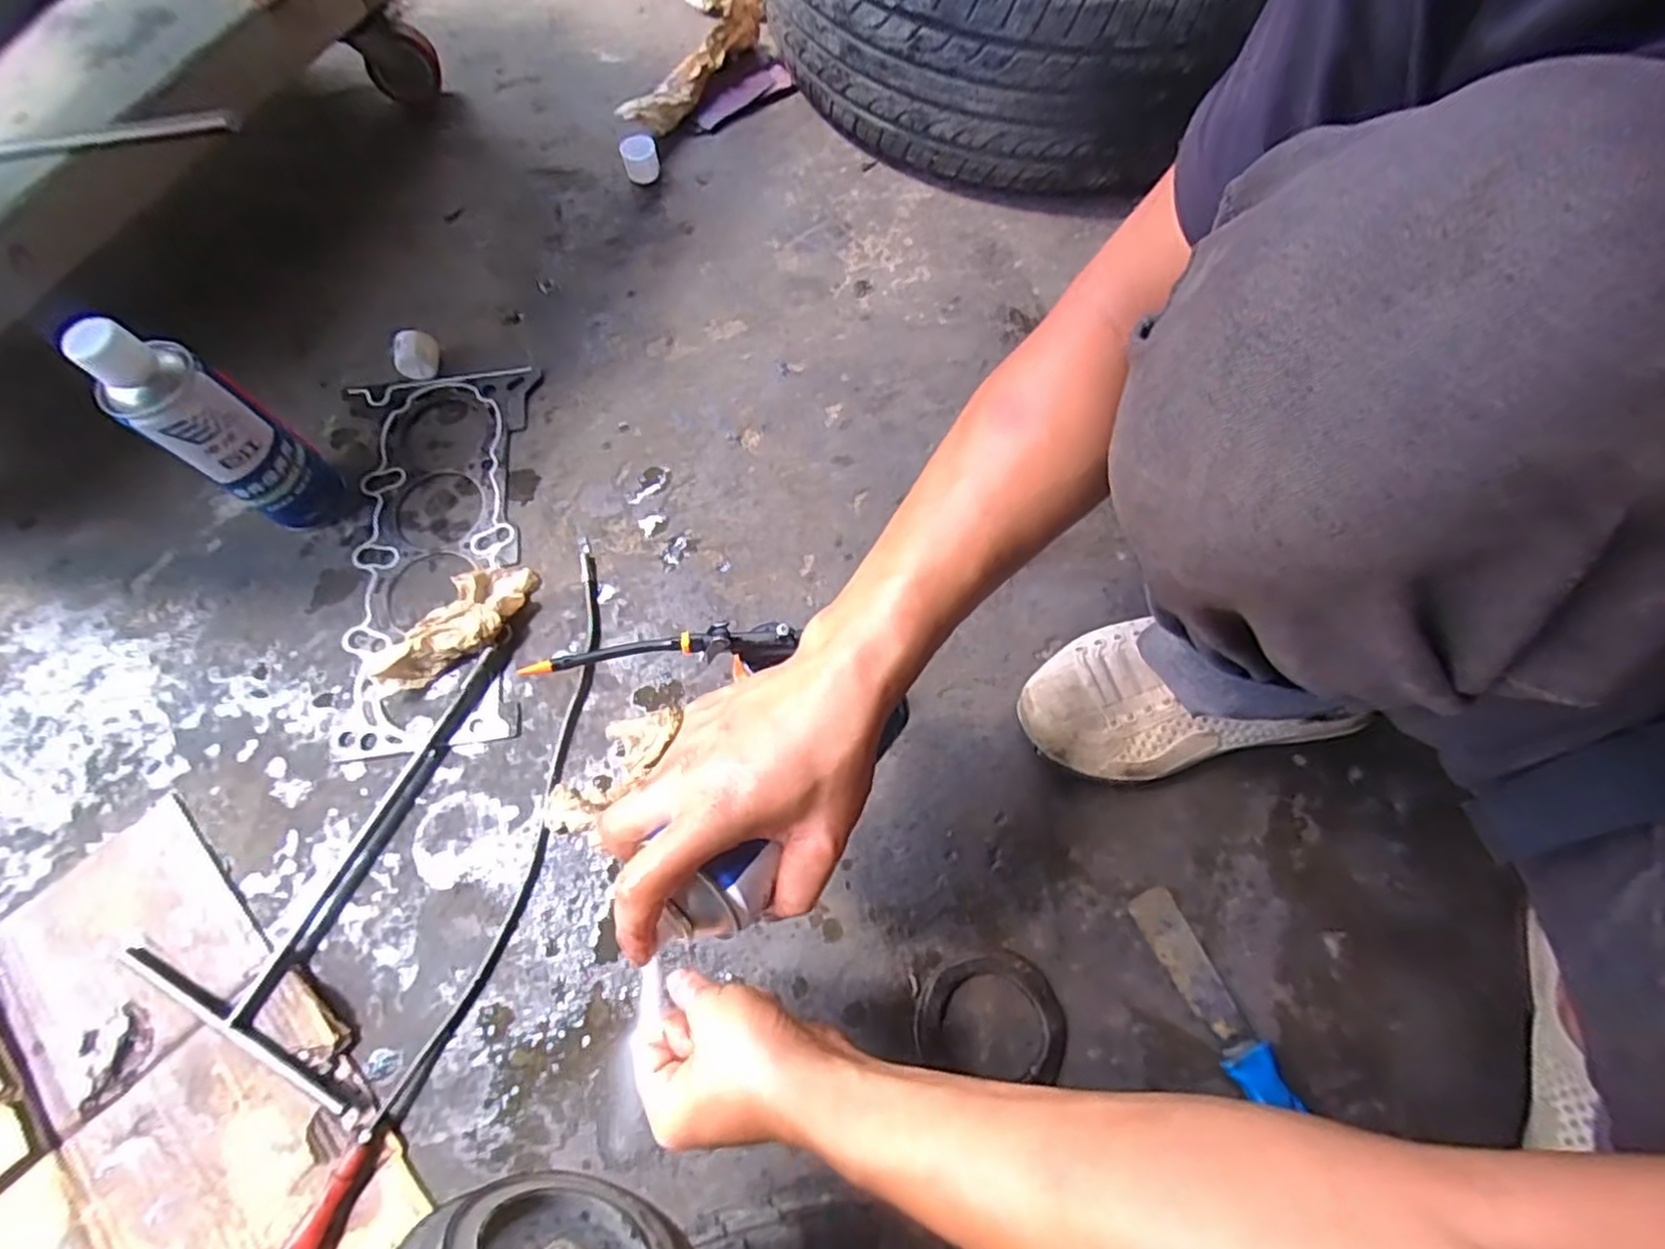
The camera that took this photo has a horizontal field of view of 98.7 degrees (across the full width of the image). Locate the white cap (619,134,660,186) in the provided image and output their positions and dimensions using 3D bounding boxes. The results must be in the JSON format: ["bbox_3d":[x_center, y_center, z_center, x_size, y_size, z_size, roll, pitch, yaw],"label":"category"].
[{"bbox_3d":[-0.208,-0.505,0.777,0.037,0.032,0.032,-16,70,-5],"label":"white cap"}]

